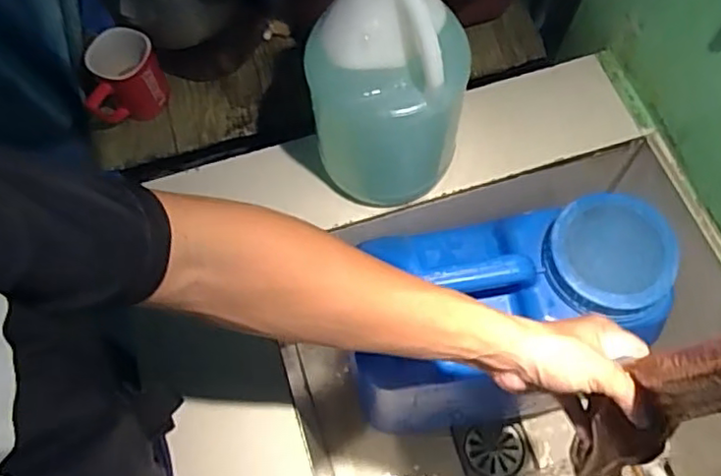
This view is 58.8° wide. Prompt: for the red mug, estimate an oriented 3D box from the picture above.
[{"bbox_3d":[-0.295,-0.197,0.798,0.096,0.090,0.075,-23,67,-8],"label":"red mug"}]

